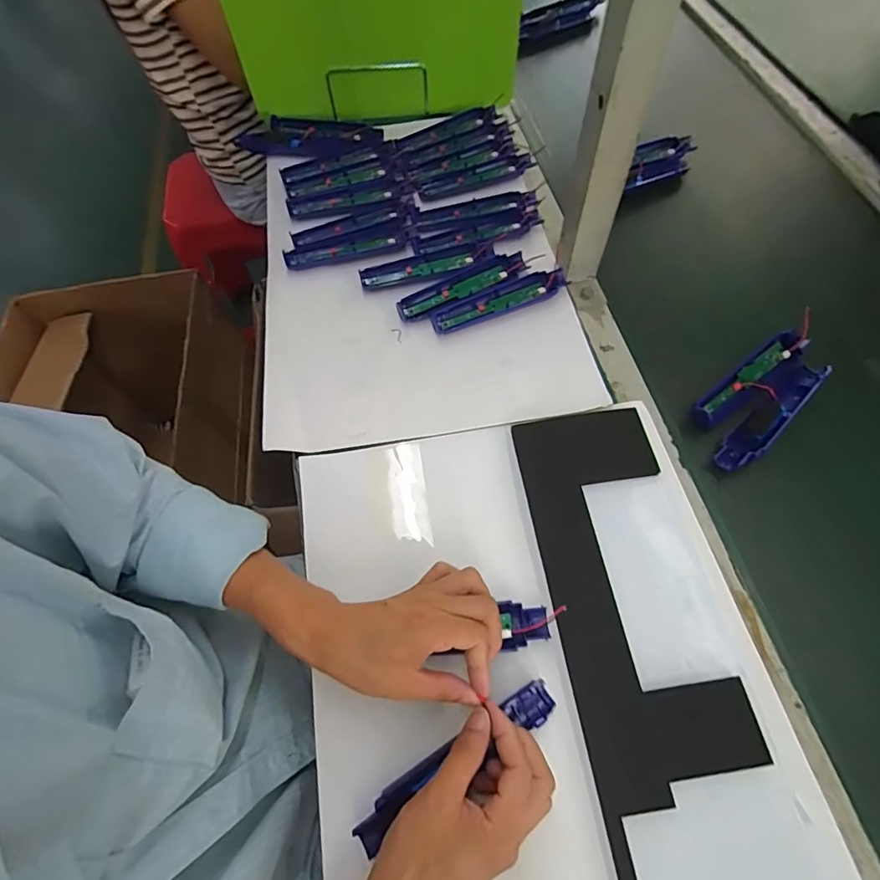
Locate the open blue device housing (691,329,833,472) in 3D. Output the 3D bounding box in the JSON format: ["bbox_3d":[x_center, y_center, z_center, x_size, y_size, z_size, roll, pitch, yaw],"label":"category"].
[{"bbox_3d":[0.340,-0.047,0.511,0.189,0.020,0.076,-39,66,-19],"label":"open blue device housing"}]

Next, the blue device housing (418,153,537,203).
[{"bbox_3d":[0.051,-0.372,0.677,0.170,0.014,0.042,-18,62,-6],"label":"blue device housing"}]

